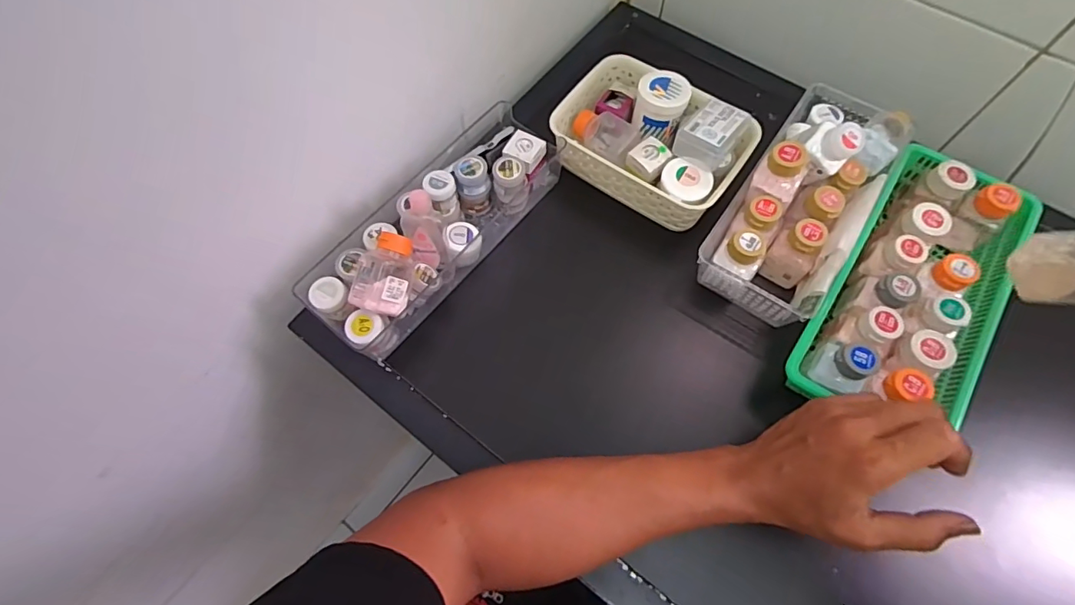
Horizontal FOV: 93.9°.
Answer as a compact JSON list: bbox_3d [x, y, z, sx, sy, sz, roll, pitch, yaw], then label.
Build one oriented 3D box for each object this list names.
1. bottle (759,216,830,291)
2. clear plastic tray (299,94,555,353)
[{"bbox_3d":[0.244,-0.046,0.475,0.042,0.064,0.043,38,72,16],"label":"bottle"},{"bbox_3d":[-0.099,-0.082,0.502,0.101,0.078,0.291,35,71,15],"label":"clear plastic tray"}]

